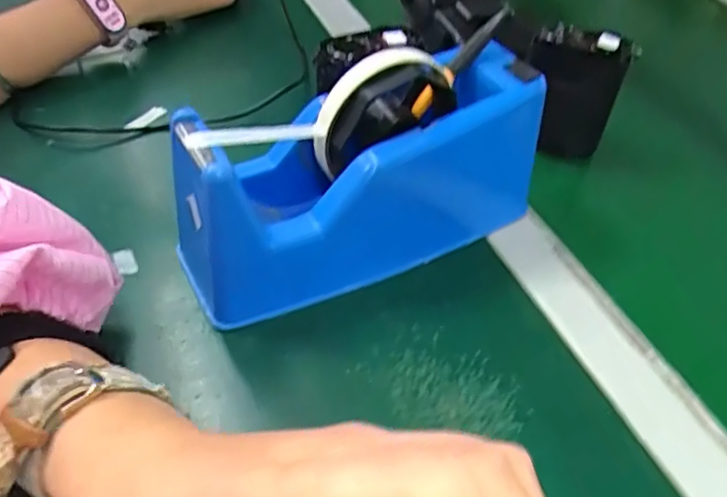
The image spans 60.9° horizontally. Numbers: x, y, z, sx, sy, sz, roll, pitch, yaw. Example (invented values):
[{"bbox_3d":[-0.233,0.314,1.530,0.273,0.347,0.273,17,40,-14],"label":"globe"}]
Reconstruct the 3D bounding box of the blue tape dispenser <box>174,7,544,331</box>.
[{"bbox_3d":[0.000,-0.043,0.332,0.197,0.105,0.069,-19,48,-20],"label":"blue tape dispenser"}]

